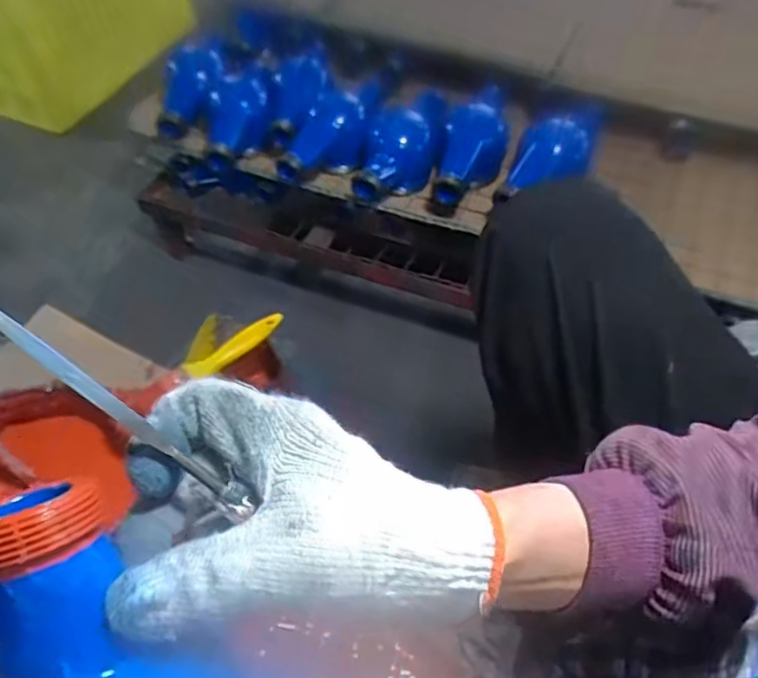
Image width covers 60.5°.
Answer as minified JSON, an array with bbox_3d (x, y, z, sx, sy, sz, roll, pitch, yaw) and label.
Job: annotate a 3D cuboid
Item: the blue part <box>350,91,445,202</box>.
[{"bbox_3d":[0.025,-0.234,0.836,0.098,0.107,0.118,7,54,8],"label":"blue part"}]

